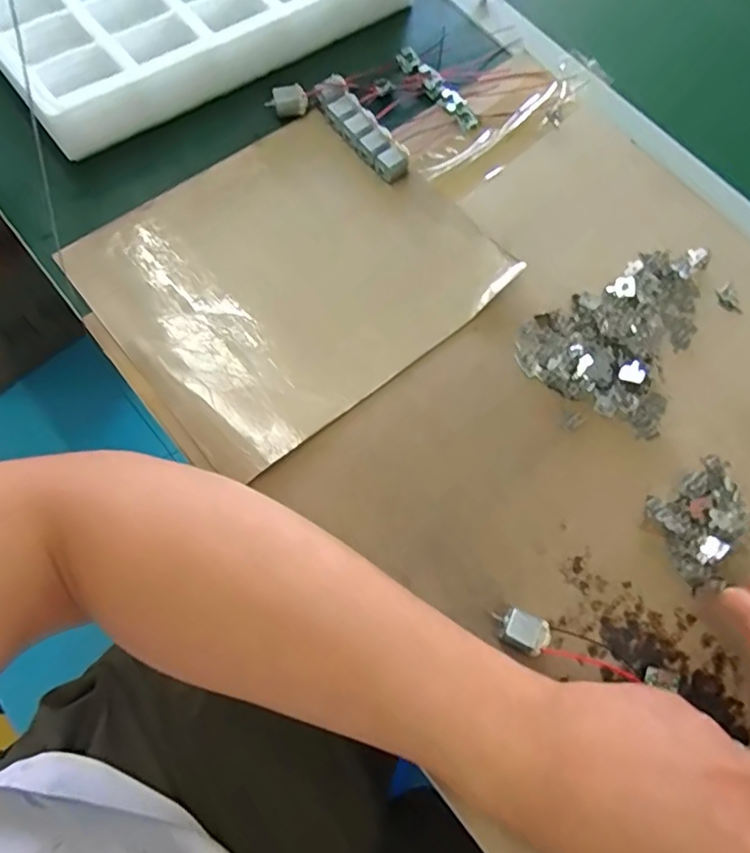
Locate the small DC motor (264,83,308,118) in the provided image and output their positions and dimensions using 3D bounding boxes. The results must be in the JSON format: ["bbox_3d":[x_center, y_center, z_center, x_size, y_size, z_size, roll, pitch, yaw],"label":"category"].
[{"bbox_3d":[-0.066,-0.240,0.429,0.030,0.019,0.013,-6,70,-5],"label":"small DC motor"}]

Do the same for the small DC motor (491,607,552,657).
[{"bbox_3d":[0.078,0.110,0.313,0.029,0.013,0.019,25,71,7],"label":"small DC motor"}]

